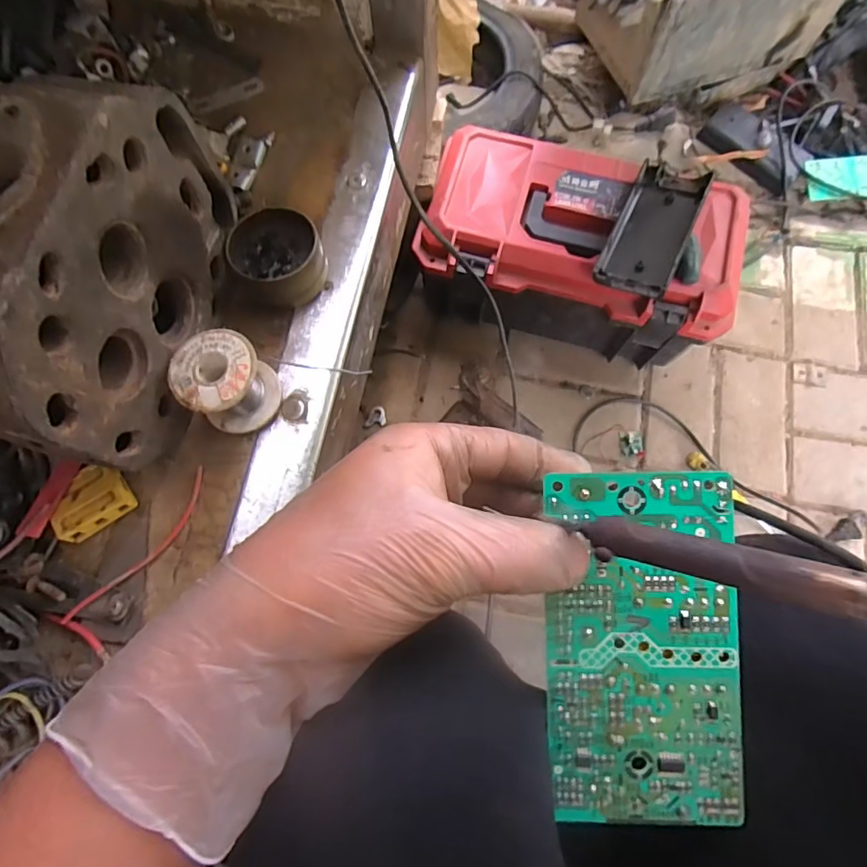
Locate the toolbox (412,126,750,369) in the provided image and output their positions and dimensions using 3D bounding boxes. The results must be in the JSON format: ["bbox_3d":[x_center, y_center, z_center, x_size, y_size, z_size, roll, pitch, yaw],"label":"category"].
[{"bbox_3d":[0.171,-0.219,0.641,0.351,0.178,0.183,16,76,4],"label":"toolbox"}]

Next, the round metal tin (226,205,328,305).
[{"bbox_3d":[-0.114,-0.130,0.379,0.063,0.032,0.068,0,76,0],"label":"round metal tin"}]

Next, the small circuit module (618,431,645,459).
[{"bbox_3d":[0.261,0.015,0.680,0.034,0.011,0.034,-1,76,0],"label":"small circuit module"}]

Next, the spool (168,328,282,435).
[{"bbox_3d":[-0.136,-0.033,0.344,0.054,0.052,0.053,0,76,0],"label":"spool"}]

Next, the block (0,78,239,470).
[{"bbox_3d":[-0.199,-0.090,0.305,0.080,0.156,0.199,9,76,2],"label":"block"}]

